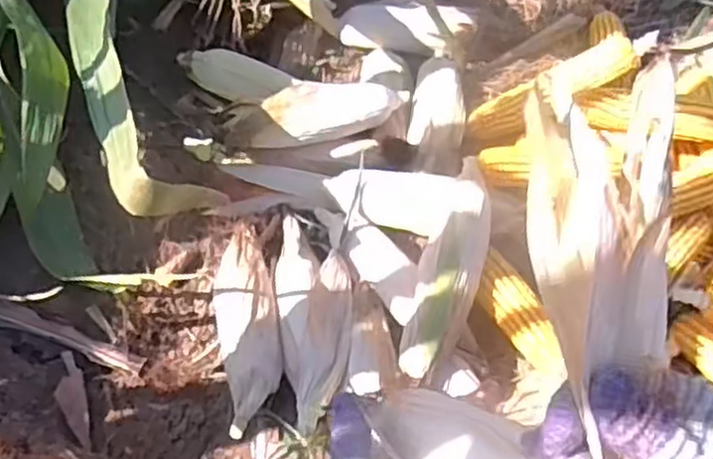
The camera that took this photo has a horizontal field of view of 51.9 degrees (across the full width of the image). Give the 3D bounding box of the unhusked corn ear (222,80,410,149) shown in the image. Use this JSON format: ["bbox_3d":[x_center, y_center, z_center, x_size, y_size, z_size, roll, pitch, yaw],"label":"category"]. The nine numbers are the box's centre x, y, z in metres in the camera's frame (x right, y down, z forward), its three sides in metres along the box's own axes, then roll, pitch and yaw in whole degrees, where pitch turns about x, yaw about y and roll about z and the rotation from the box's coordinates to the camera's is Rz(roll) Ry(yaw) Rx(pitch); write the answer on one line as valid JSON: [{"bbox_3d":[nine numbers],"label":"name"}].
[{"bbox_3d":[-0.047,-0.143,0.923,0.238,0.061,0.067,-15,60,-10],"label":"unhusked corn ear"}]

